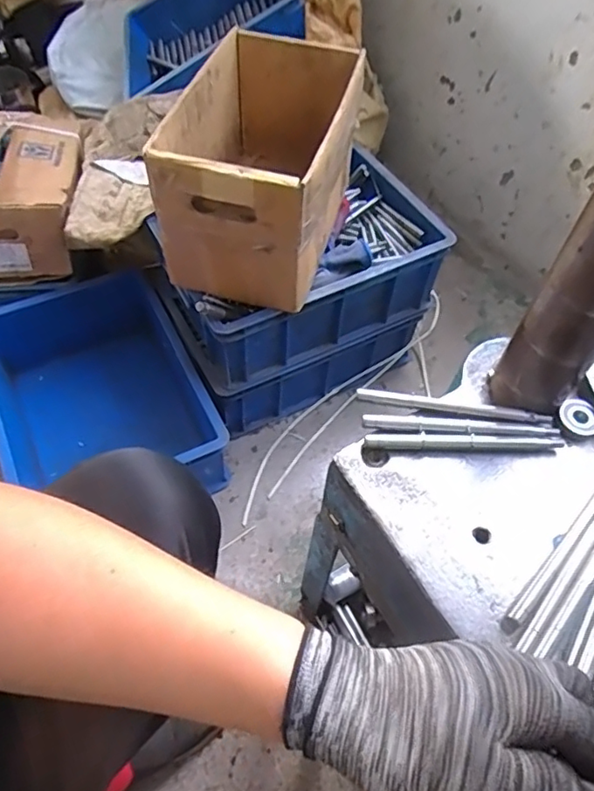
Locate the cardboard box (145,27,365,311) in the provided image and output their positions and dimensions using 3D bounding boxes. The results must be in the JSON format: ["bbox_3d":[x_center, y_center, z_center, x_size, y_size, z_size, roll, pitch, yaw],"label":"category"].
[{"bbox_3d":[-0.040,-0.307,0.771,0.196,0.191,0.313,15,56,6],"label":"cardboard box"}]

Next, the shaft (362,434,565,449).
[{"bbox_3d":[0.139,0.040,0.476,0.161,0.014,0.011,2,56,-2],"label":"shaft"}]

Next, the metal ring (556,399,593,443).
[{"bbox_3d":[0.240,0.021,0.490,0.034,0.012,0.034,2,56,-2],"label":"metal ring"}]

